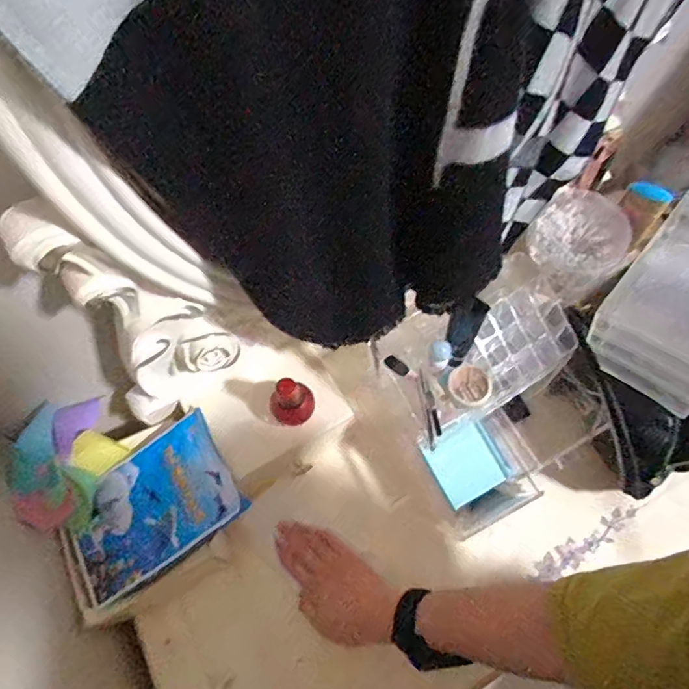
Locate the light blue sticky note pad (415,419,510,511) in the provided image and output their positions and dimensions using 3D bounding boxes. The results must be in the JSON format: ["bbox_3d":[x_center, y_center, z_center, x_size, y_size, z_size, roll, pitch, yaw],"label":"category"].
[{"bbox_3d":[0.144,0.139,0.597,0.081,0.006,0.082,-28,83,-10],"label":"light blue sticky note pad"}]

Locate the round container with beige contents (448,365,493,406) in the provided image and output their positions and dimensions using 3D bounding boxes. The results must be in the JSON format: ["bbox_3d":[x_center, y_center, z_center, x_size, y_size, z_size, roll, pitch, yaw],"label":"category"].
[{"bbox_3d":[0.144,0.048,0.575,0.049,0.021,0.048,-1,64,3],"label":"round container with beige contents"}]

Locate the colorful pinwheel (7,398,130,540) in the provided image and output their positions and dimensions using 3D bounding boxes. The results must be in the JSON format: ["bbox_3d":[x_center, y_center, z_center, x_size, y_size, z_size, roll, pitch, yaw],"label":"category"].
[{"bbox_3d":[-0.323,0.134,0.587,0.089,0.072,0.149,21,67,13],"label":"colorful pinwheel"}]

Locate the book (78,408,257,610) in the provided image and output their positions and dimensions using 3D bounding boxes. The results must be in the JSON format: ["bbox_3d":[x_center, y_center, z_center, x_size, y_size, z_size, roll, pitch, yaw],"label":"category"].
[{"bbox_3d":[-0.223,0.186,0.584,0.198,0.013,0.137,-35,67,0],"label":"book"}]

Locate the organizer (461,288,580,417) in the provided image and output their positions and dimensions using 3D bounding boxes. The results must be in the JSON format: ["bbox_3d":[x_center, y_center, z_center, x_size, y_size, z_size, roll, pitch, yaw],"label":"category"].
[{"bbox_3d":[0.197,0.002,0.584,0.139,0.032,0.103,-33,98,-4],"label":"organizer"}]

